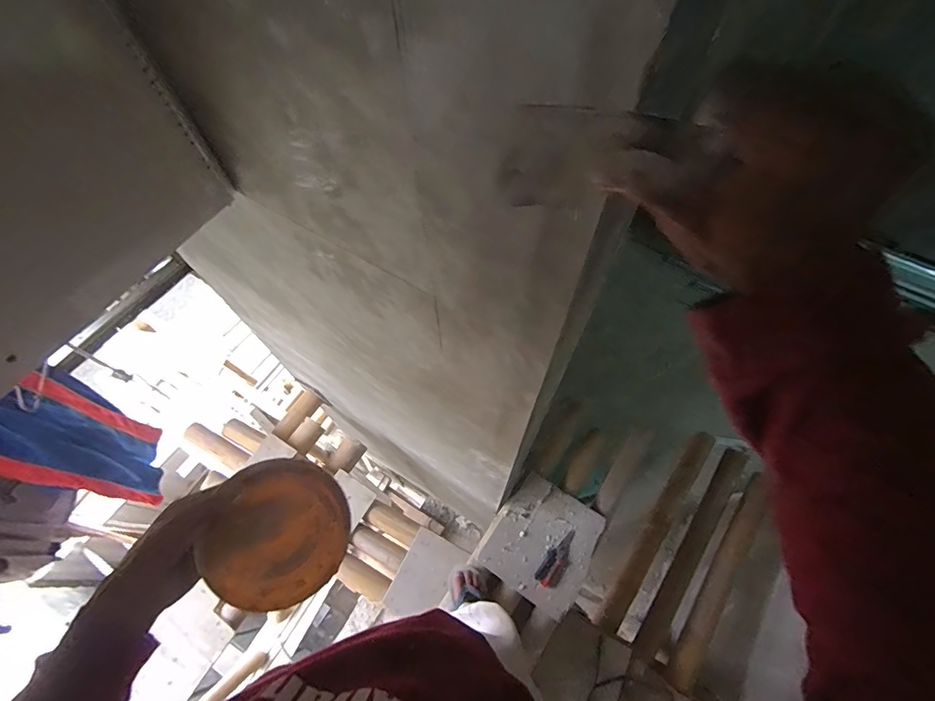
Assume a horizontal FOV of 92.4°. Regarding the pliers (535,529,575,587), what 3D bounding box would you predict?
[{"bbox_3d":[0.272,0.619,1.333,0.065,0.013,0.171,34,68,16],"label":"pliers"}]

